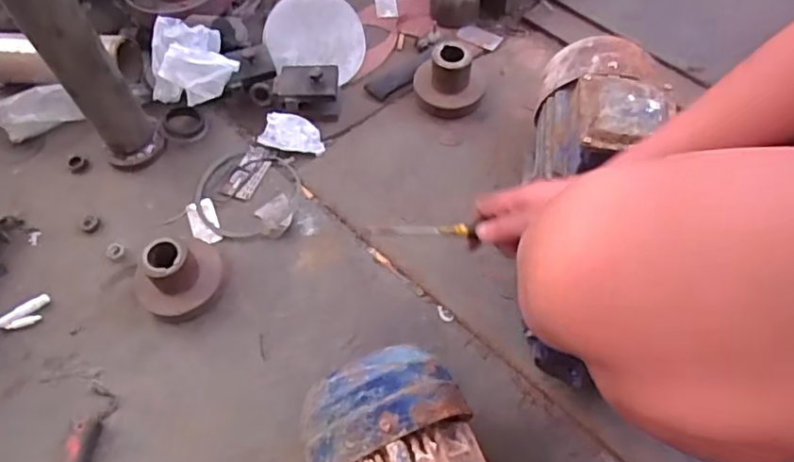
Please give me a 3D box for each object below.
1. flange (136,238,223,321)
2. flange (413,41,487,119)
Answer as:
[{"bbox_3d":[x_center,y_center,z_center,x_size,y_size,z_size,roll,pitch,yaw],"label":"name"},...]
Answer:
[{"bbox_3d":[-0.296,0.055,0.793,0.107,0.080,0.102,-33,63,-15],"label":"flange"},{"bbox_3d":[0.085,-0.242,0.962,0.114,0.093,0.099,0,59,3],"label":"flange"}]

